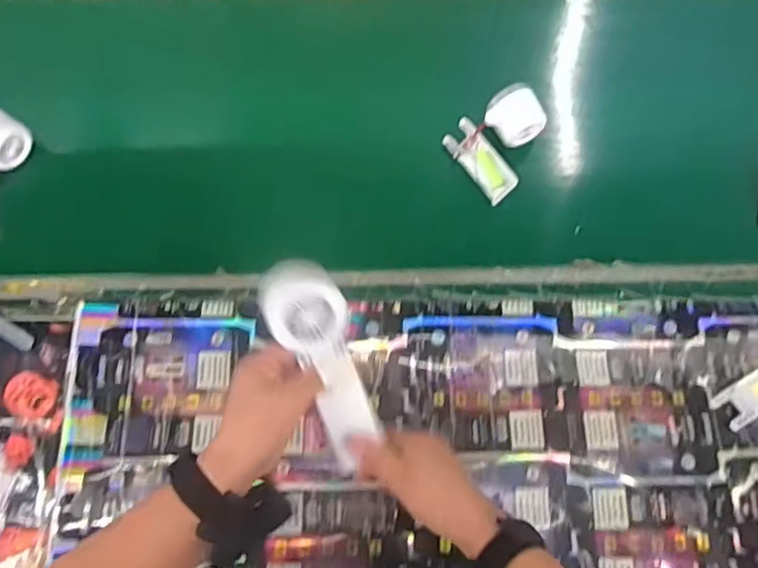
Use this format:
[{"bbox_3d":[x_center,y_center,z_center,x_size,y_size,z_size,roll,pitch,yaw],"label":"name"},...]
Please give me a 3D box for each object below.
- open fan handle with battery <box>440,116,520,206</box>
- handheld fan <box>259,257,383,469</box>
[{"bbox_3d":[0.125,-0.150,0.766,0.044,0.026,0.106,-31,78,-10],"label":"open fan handle with battery"},{"bbox_3d":[-0.041,0.060,0.484,0.055,0.040,0.158,-21,105,-6],"label":"handheld fan"}]

